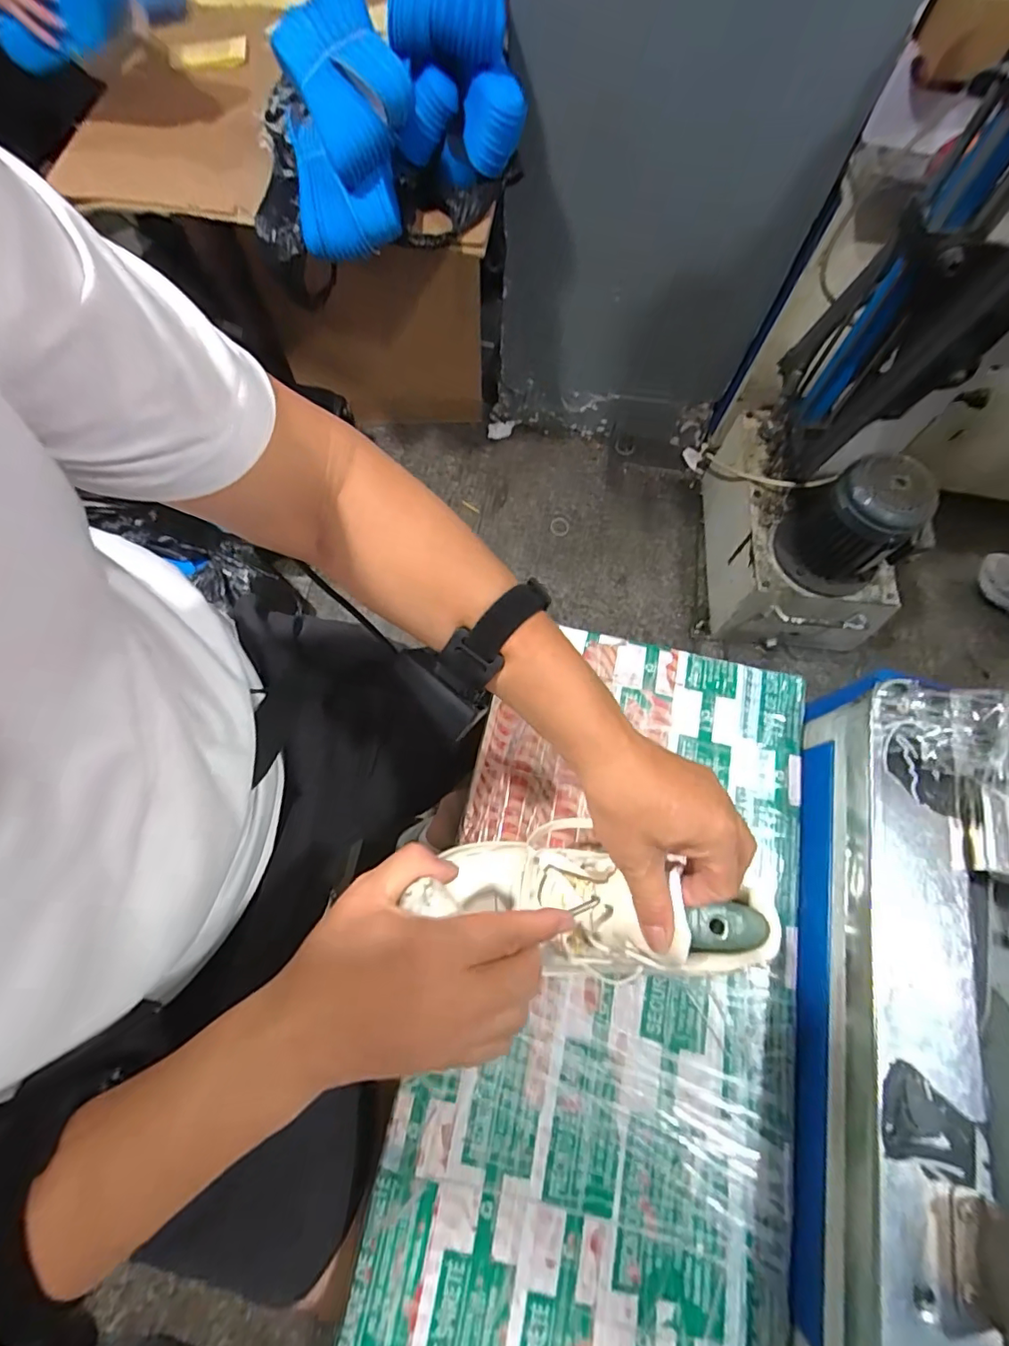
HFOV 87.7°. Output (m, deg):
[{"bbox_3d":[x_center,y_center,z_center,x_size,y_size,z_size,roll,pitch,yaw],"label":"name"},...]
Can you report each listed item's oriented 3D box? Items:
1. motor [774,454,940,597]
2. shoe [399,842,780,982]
[{"bbox_3d":[0.696,-0.304,1.063,0.189,0.245,0.234,-40,77,-15],"label":"motor"},{"bbox_3d":[0.066,0.186,0.397,0.257,0.104,0.091,7,69,14],"label":"shoe"}]

